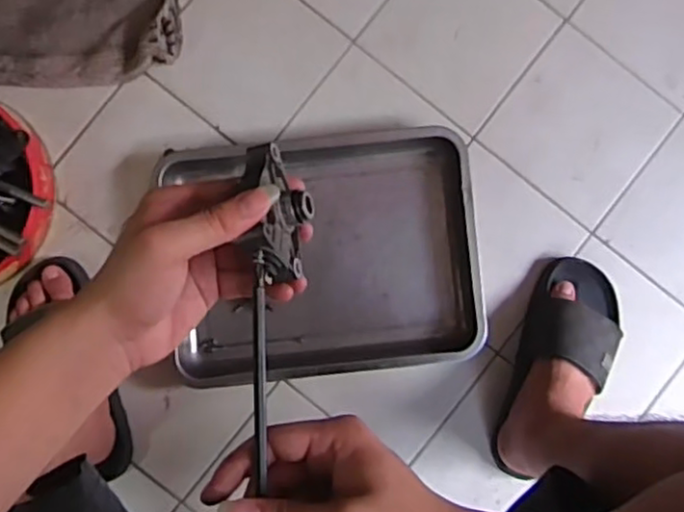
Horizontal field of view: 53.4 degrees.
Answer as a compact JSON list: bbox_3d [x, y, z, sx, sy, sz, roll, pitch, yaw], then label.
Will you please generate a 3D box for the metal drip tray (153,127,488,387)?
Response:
[{"bbox_3d":[-0.021,0.002,0.854,0.376,0.047,0.290,-7,90,-2],"label":"metal drip tray"}]

